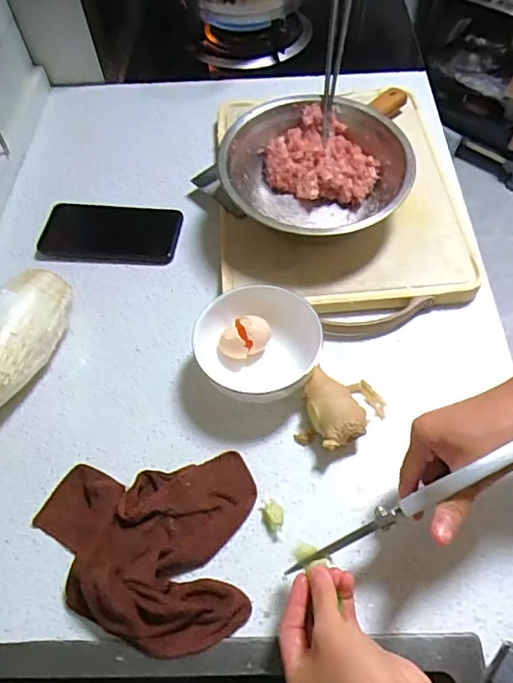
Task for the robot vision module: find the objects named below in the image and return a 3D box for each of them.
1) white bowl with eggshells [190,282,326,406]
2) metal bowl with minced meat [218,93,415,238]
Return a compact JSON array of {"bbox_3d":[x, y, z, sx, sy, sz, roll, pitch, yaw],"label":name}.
[{"bbox_3d":[0.004,0.004,0.513,0.105,0.057,0.118,-37,62,-19],"label":"white bowl with eggshells"},{"bbox_3d":[0.066,-0.181,0.598,0.199,0.068,0.199,-2,57,3],"label":"metal bowl with minced meat"}]

